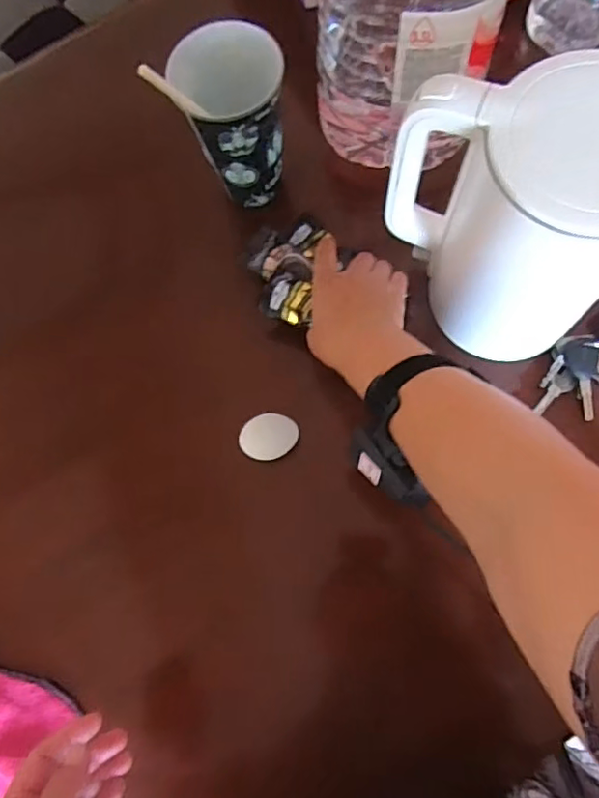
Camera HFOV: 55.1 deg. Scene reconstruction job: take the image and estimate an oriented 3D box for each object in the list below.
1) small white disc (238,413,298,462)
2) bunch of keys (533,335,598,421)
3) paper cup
[{"bbox_3d":[-0.028,0.034,0.519,0.050,0.012,0.040,0,80,1],"label":"small white disc"},{"bbox_3d":[0.292,-0.017,0.522,0.126,0.021,0.071,10,80,3],"label":"bunch of keys"},{"bbox_3d":[-0.059,-0.255,0.538,0.086,0.139,0.086,0,80,1],"label":"paper cup"}]

